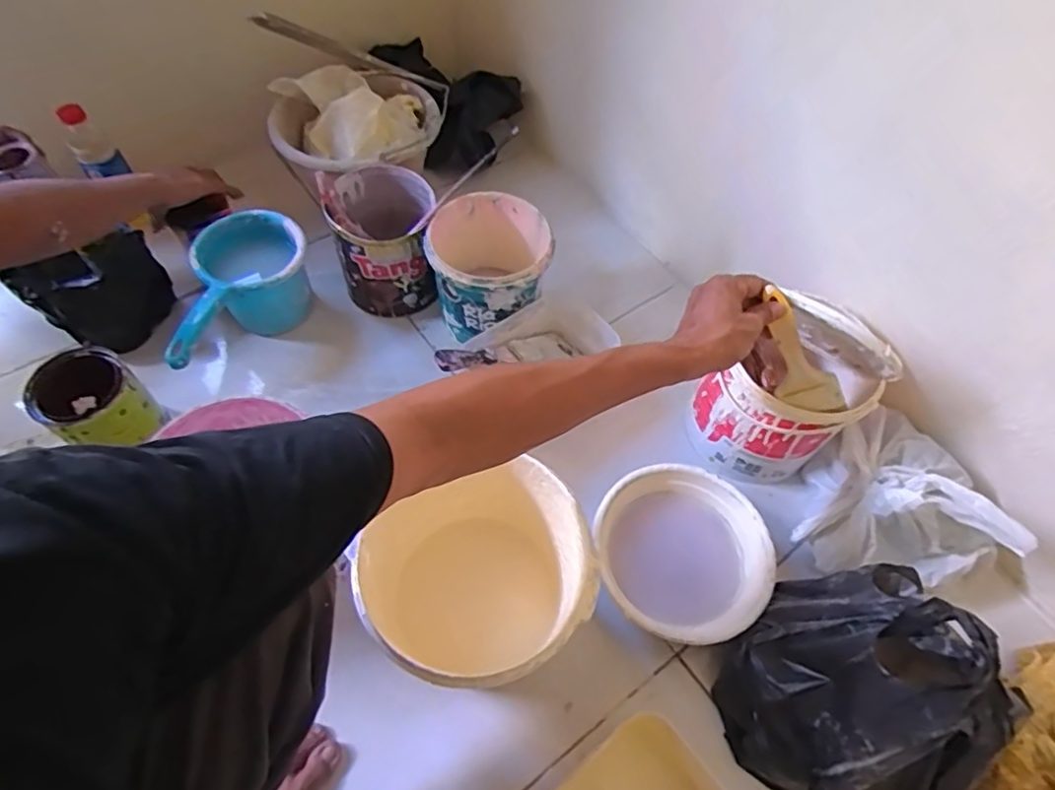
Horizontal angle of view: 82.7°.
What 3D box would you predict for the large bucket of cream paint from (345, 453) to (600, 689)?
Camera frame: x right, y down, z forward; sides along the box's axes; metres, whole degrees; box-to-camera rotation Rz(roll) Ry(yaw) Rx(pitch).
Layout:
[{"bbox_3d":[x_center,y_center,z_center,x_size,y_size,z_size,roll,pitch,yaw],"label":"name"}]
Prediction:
[{"bbox_3d":[-0.051,0.185,0.616,0.203,0.189,0.212,2,59,-3],"label":"large bucket of cream paint"}]

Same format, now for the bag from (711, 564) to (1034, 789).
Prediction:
[{"bbox_3d":[0.308,0.264,0.551,0.173,0.252,0.199,15,59,5],"label":"bag"}]

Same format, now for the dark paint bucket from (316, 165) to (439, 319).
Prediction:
[{"bbox_3d":[-0.207,-0.230,0.881,0.144,0.158,0.154,-12,61,-11],"label":"dark paint bucket"}]

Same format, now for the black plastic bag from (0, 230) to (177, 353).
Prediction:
[{"bbox_3d":[-0.591,-0.129,0.823,0.171,0.124,0.079,-23,63,-16],"label":"black plastic bag"}]

